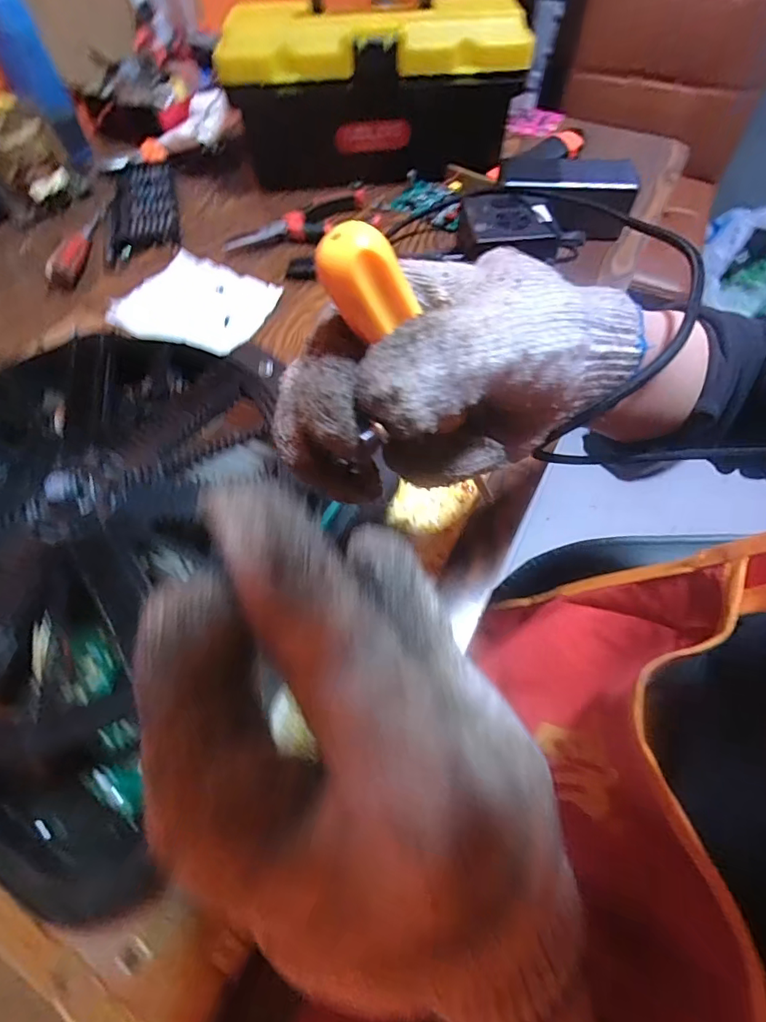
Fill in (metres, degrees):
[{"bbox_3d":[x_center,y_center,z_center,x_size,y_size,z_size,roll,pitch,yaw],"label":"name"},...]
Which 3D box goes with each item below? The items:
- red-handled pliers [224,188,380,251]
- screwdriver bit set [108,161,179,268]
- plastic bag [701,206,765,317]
[{"bbox_3d":[-0.079,-0.290,0.473,0.157,0.012,0.046,-28,62,-14],"label":"red-handled pliers"},{"bbox_3d":[-0.257,-0.331,0.501,0.070,0.009,0.183,-12,60,-6],"label":"screwdriver bit set"},{"bbox_3d":[1.004,-0.692,1.287,0.243,0.177,0.211,33,65,19],"label":"plastic bag"}]

